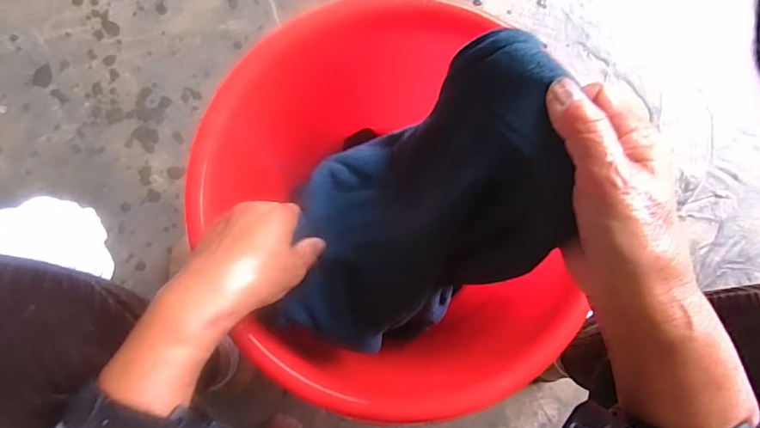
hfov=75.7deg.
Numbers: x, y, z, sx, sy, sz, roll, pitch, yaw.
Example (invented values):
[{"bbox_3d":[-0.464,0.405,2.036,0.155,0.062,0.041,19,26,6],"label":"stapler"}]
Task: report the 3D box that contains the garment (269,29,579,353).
[{"bbox_3d":[0.008,0.007,0.337,0.174,0.191,0.173,-6,86,0],"label":"garment"}]

